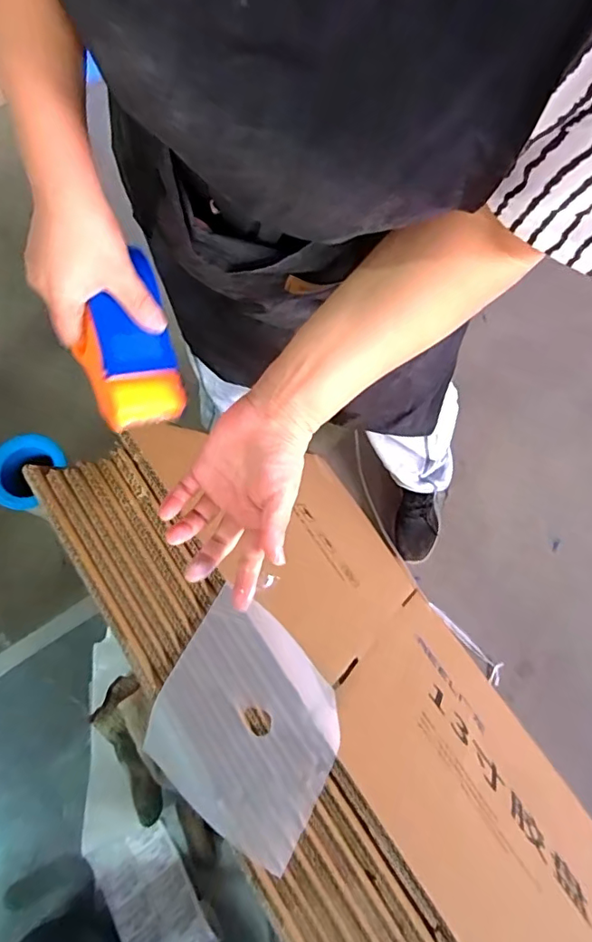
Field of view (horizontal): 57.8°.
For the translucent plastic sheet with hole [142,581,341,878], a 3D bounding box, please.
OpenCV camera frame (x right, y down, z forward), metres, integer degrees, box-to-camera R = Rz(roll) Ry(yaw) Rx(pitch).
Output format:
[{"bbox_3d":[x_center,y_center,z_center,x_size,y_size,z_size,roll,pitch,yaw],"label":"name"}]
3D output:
[{"bbox_3d":[-0.042,0.224,0.483,0.166,0.028,0.165,31,73,9],"label":"translucent plastic sheet with hole"}]

